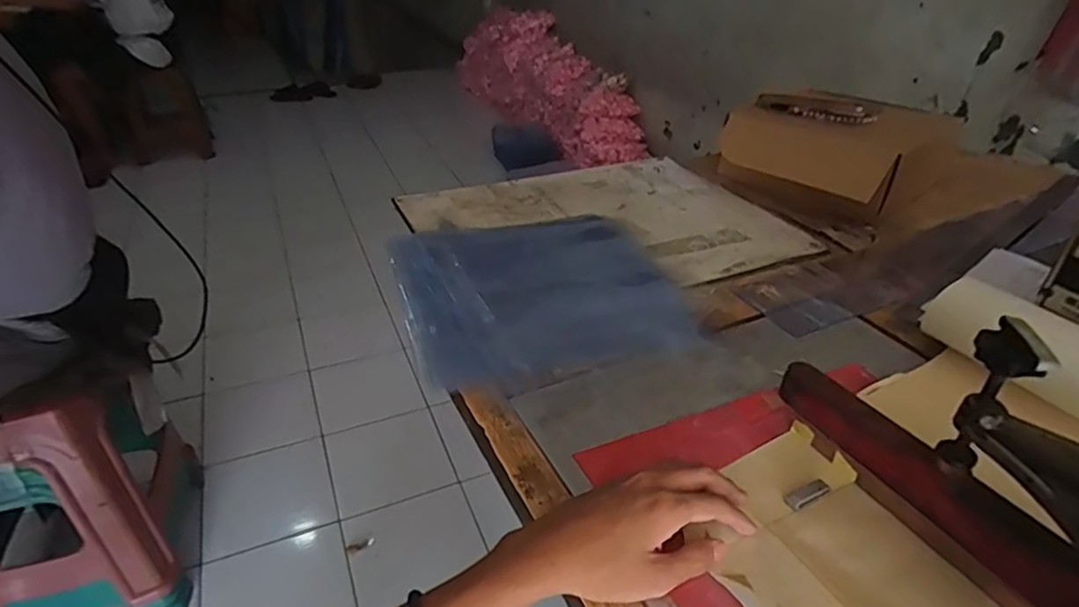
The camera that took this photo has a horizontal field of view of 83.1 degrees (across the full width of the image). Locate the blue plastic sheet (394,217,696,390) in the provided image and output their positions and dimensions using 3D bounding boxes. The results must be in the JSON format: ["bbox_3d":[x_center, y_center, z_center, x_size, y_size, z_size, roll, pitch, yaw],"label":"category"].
[{"bbox_3d":[-0.001,-0.027,0.682,0.300,0.037,0.295,-10,35,-16],"label":"blue plastic sheet"}]

